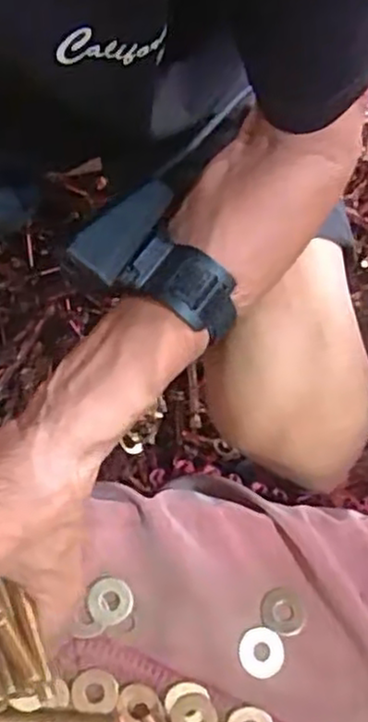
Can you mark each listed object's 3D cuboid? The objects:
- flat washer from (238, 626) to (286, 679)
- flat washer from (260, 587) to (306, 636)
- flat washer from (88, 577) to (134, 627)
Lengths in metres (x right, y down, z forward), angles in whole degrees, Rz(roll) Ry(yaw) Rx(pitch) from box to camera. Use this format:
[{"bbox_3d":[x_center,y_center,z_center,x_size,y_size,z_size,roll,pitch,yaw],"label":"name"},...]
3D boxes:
[{"bbox_3d":[0.043,0.162,0.394,0.025,0.004,0.026,0,80,-1],"label":"flat washer"},{"bbox_3d":[0.057,0.142,0.401,0.026,0.005,0.024,0,80,-1],"label":"flat washer"},{"bbox_3d":[-0.042,0.137,0.403,0.024,0.004,0.025,0,80,-1],"label":"flat washer"}]

